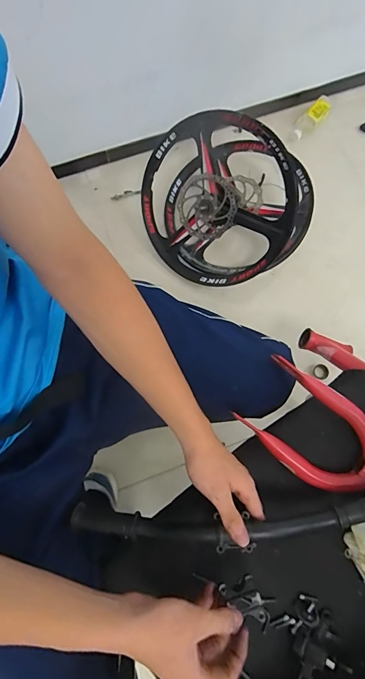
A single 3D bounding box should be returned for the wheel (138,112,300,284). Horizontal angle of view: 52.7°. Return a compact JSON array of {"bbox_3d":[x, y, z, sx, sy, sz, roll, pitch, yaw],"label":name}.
[{"bbox_3d":[0.073,-0.335,0.925,0.405,0.416,0.087,53,37,-6],"label":"wheel"}]

